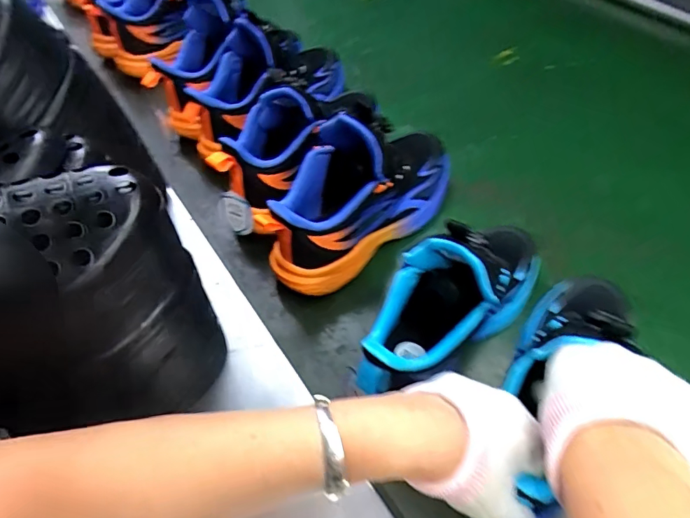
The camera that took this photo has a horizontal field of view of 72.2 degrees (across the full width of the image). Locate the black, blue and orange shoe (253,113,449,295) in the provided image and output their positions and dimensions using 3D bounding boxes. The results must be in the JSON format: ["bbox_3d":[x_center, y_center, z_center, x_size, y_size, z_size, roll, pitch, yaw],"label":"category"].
[{"bbox_3d":[0.010,-0.068,0.473,0.215,0.140,0.093,-39,60,-22],"label":"black, blue and orange shoe"}]

